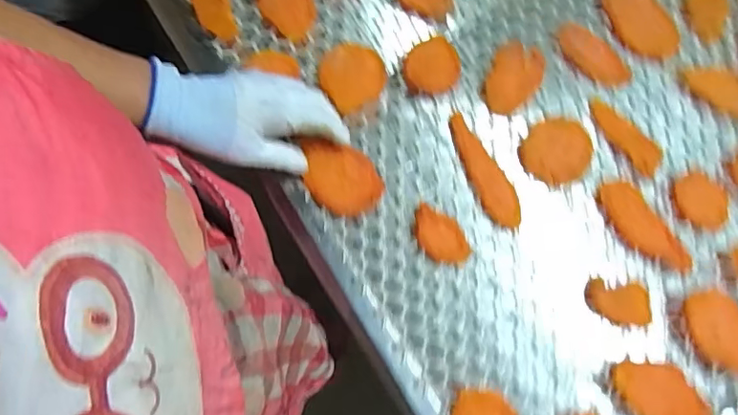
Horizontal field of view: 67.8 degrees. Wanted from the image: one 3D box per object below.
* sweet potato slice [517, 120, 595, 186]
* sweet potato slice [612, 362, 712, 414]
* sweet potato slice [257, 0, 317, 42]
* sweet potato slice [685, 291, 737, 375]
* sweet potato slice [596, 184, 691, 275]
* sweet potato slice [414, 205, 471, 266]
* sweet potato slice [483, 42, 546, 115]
[{"bbox_3d":[0.182,-0.055,0.526,0.061,0.018,0.067,0,77,1],"label":"sweet potato slice"},{"bbox_3d":[0.245,0.158,0.462,0.071,0.012,0.050,3,77,2],"label":"sweet potato slice"},{"bbox_3d":[-0.085,-0.208,0.565,0.049,0.011,0.068,-44,80,-8],"label":"sweet potato slice"},{"bbox_3d":[0.309,0.114,0.473,0.044,0.017,0.082,-23,78,-4],"label":"sweet potato slice"},{"bbox_3d":[0.257,0.020,0.515,0.041,0.005,0.102,-35,79,-6],"label":"sweet potato slice"},{"bbox_3d":[0.065,0.025,0.510,0.039,0.010,0.061,-28,78,-5],"label":"sweet potato slice"},{"bbox_3d":[0.146,-0.131,0.546,0.050,0.014,0.074,19,78,6],"label":"sweet potato slice"}]

